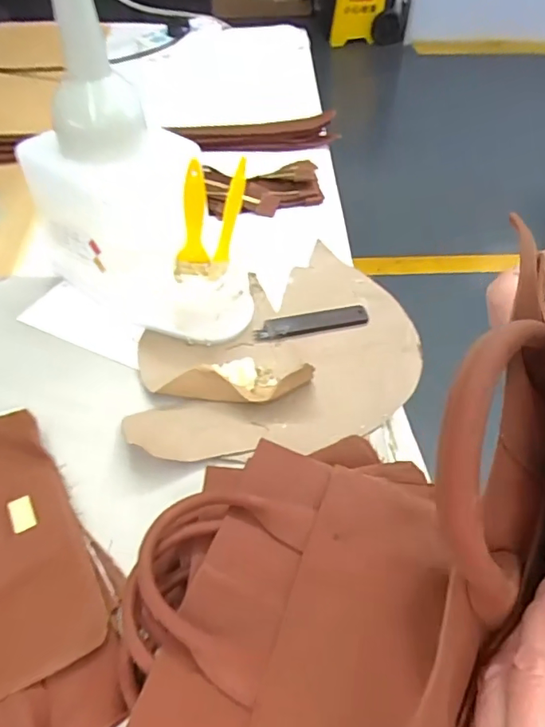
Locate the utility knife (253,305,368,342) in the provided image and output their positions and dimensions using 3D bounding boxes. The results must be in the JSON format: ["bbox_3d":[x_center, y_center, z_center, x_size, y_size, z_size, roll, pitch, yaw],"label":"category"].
[{"bbox_3d":[0.043,-0.046,0.596,0.131,0.008,0.026,-9,52,-12],"label":"utility knife"}]

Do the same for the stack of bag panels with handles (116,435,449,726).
[{"bbox_3d":[0.023,0.174,0.382,0.234,0.067,0.301,8,51,2],"label":"stack of bag panels with handles"}]

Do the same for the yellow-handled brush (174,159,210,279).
[{"bbox_3d":[-0.082,-0.137,0.526,0.035,0.130,0.014,-13,52,-12],"label":"yellow-handled brush"}]

